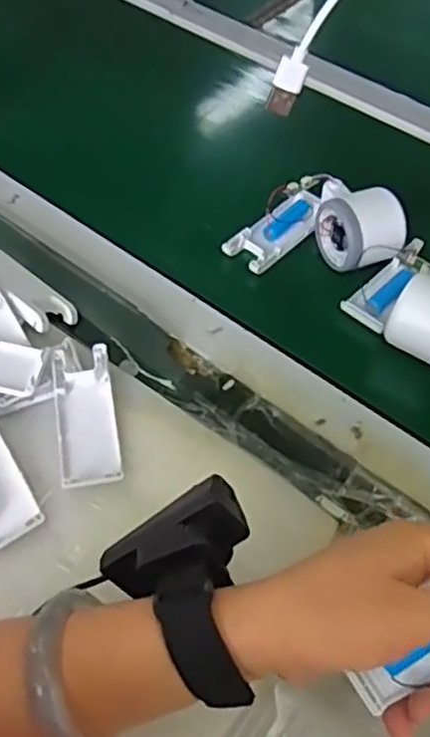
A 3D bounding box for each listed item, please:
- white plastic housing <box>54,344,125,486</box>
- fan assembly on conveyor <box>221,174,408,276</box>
[{"bbox_3d":[-0.087,0.033,0.459,0.038,0.016,0.102,-9,56,-7],"label":"white plastic housing"},{"bbox_3d":[0.082,-0.109,0.554,0.109,0.053,0.100,39,63,23],"label":"fan assembly on conveyor"}]

